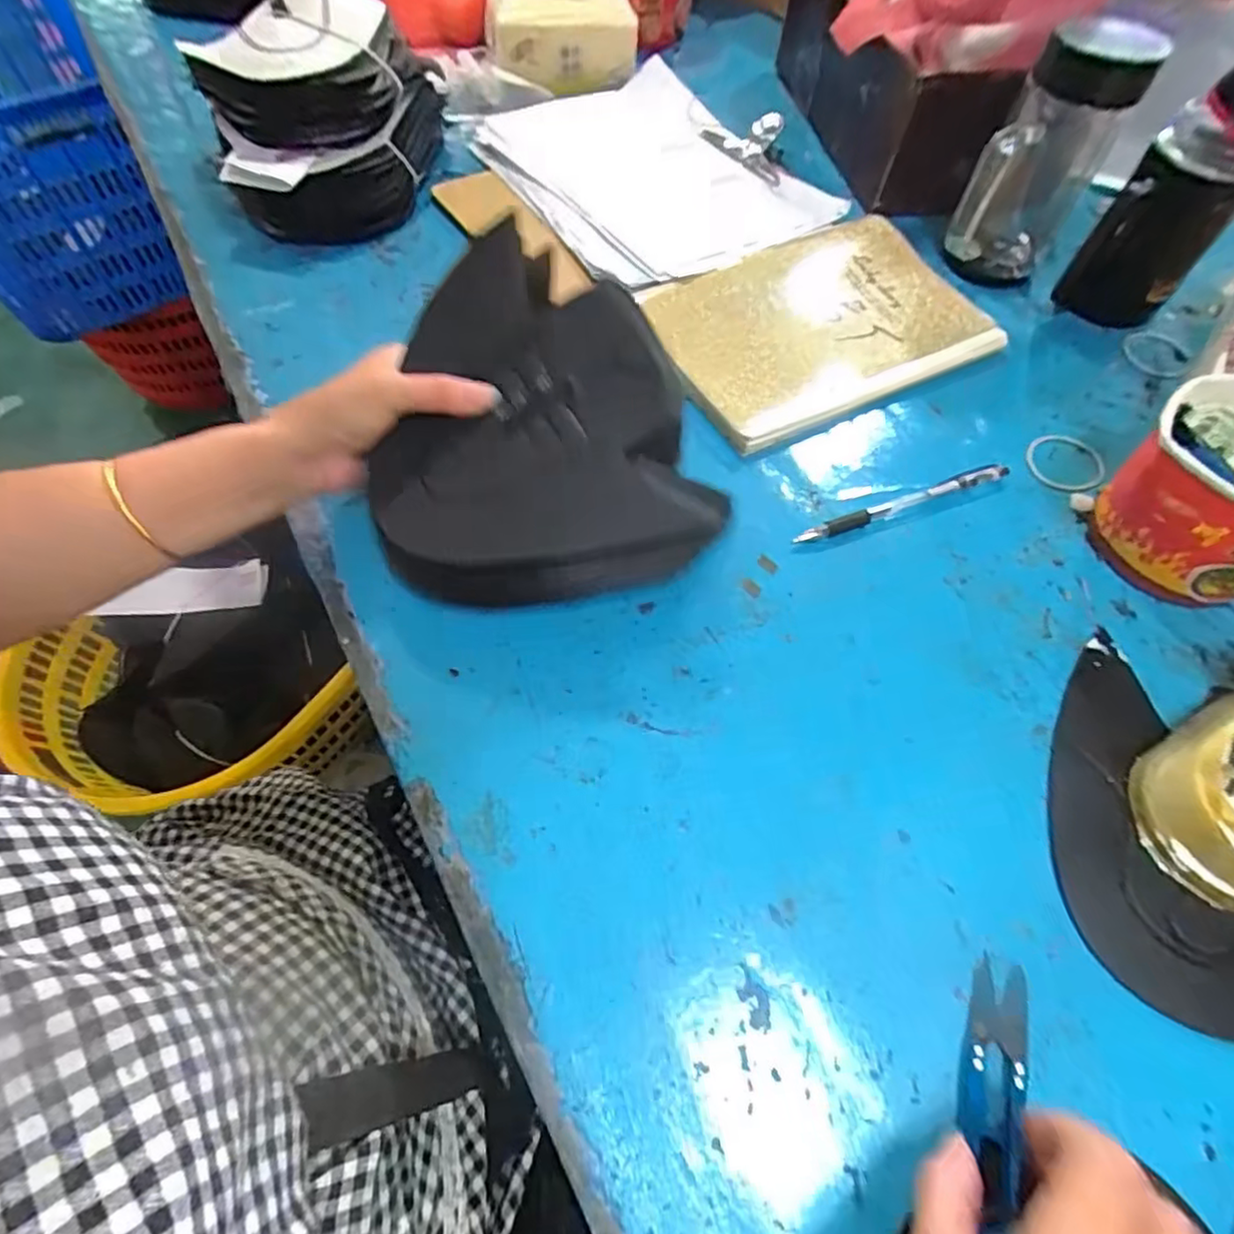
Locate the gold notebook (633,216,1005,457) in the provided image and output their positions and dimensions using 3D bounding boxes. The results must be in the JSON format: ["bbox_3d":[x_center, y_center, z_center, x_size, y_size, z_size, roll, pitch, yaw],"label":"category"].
[{"bbox_3d":[0.157,-0.232,0.486,0.260,0.020,0.165,-24,64,-15],"label":"gold notebook"}]

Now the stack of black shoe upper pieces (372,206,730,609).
[{"bbox_3d":[-0.054,-0.125,0.359,0.186,0.045,0.210,-9,78,4],"label":"stack of black shoe upper pieces"}]

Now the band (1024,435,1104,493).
[{"bbox_3d":[0.314,-0.110,0.435,0.051,0.004,0.064,40,67,18],"label":"band"}]

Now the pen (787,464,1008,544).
[{"bbox_3d":[0.187,-0.074,0.406,0.159,0.005,0.012,-19,63,-12],"label":"pen"}]

